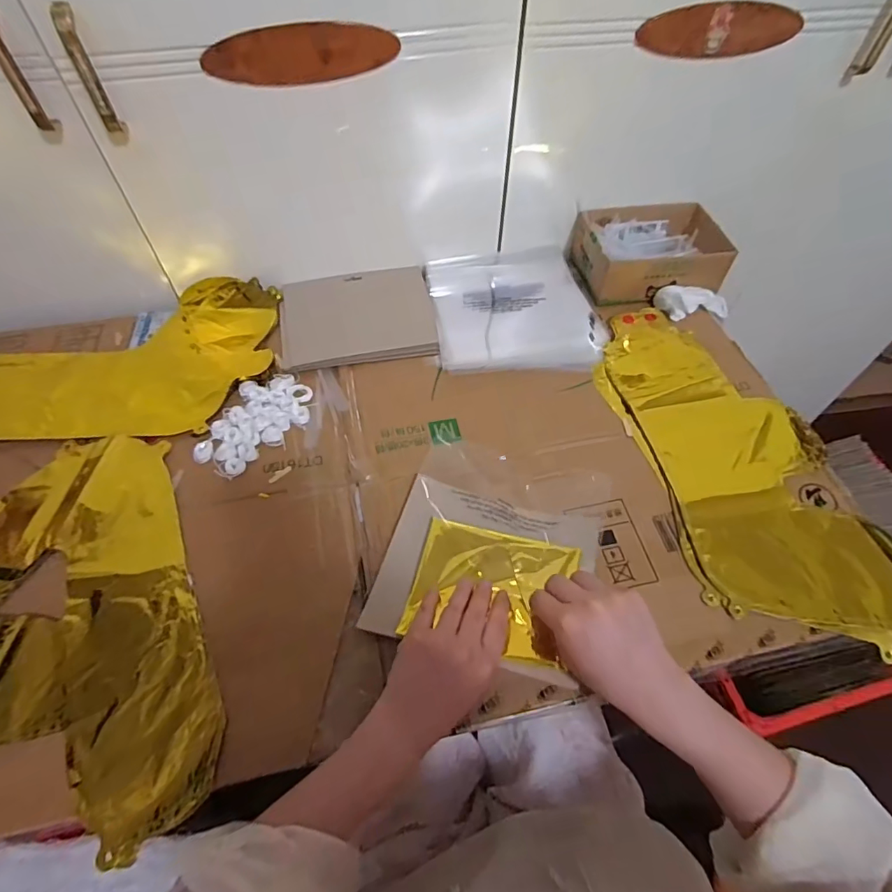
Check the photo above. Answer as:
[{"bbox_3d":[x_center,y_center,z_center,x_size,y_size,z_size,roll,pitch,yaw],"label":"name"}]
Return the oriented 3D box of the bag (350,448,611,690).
[{"bbox_3d":[0.045,0.093,0.488,0.187,0.026,0.214,16,58,10],"label":"bag"}]

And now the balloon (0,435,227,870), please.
[{"bbox_3d":[-0.400,0.178,0.424,0.357,0.014,0.364,-20,59,-14],"label":"balloon"}]

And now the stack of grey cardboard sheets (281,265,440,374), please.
[{"bbox_3d":[-0.113,-0.167,0.652,0.189,0.016,0.152,-8,57,-6],"label":"stack of grey cardboard sheets"}]

